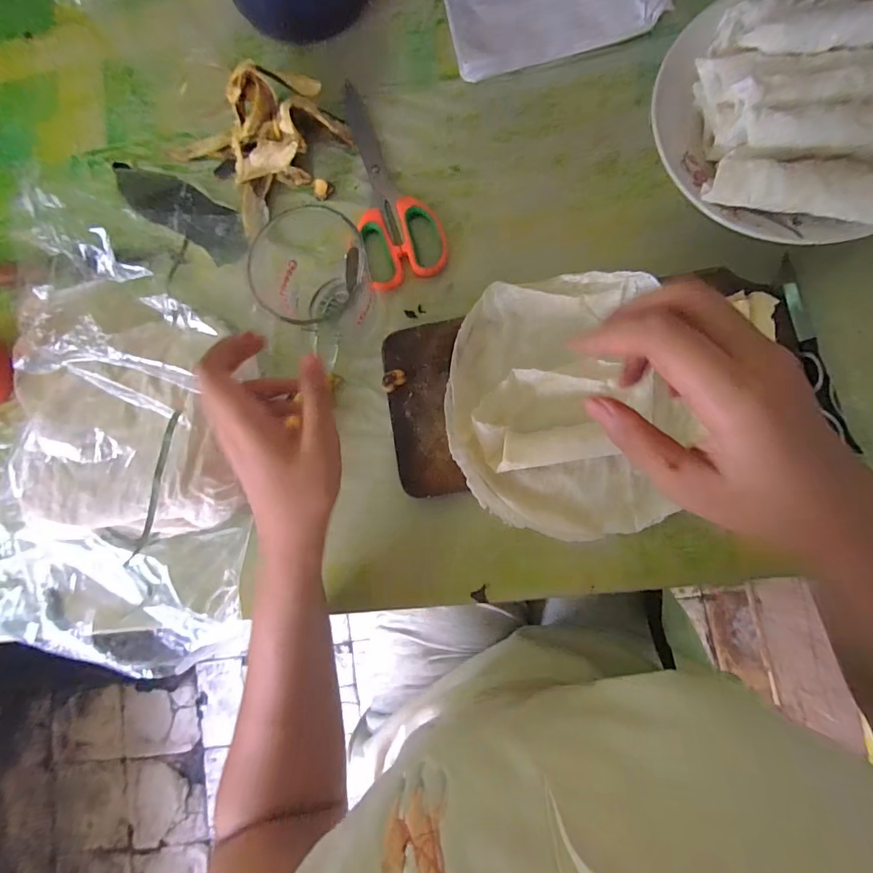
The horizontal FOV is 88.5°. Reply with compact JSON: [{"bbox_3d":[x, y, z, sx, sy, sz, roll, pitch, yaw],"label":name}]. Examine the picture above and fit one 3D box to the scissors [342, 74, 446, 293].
[{"bbox_3d":[-0.041,-0.220,0.385,0.066,0.011,0.191,-14,82,5],"label":"scissors"}]

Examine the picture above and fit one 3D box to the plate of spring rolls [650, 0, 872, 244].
[{"bbox_3d":[0.262,-0.235,0.324,0.187,0.057,0.205,-24,81,4],"label":"plate of spring rolls"}]

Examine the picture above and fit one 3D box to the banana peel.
[{"bbox_3d":[-0.151,-0.250,0.384,0.146,0.041,0.117,-27,81,3],"label":"banana peel"}]

